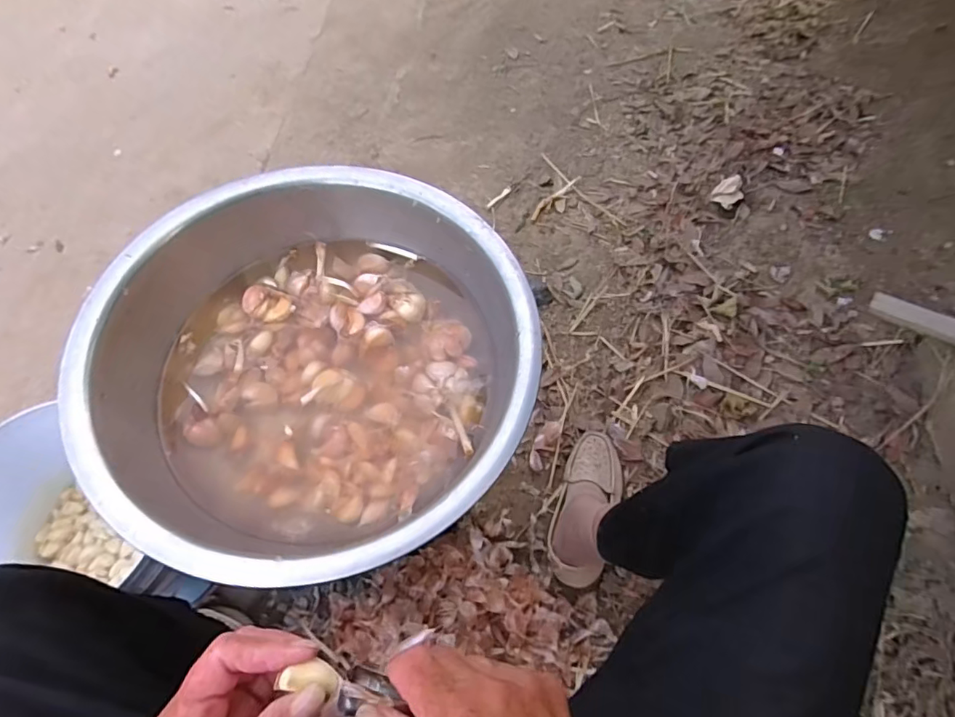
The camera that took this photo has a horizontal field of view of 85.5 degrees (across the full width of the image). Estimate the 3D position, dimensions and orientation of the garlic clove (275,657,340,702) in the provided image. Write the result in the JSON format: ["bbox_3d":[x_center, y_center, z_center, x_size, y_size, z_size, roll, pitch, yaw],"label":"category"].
[{"bbox_3d":[-0.088,0.170,0.273,0.030,0.010,0.016,21,59,-29],"label":"garlic clove"}]

